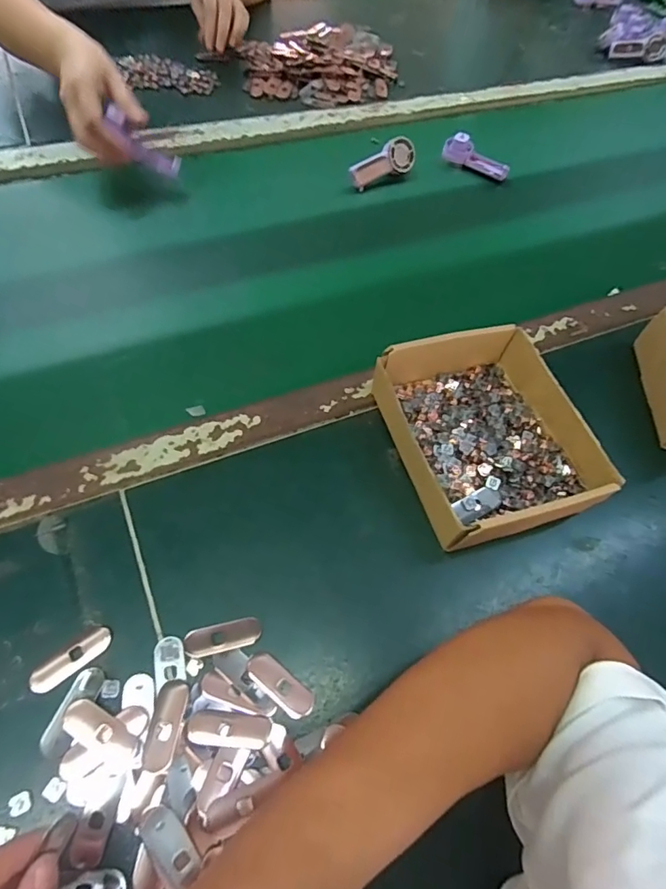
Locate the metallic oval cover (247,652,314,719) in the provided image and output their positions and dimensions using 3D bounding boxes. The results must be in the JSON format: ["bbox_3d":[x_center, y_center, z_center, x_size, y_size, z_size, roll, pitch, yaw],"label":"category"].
[{"bbox_3d":[-0.035,0.157,0.321,0.050,0.004,0.019,37,62,15],"label":"metallic oval cover"}]

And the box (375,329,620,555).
[{"bbox_3d":[0.134,-0.010,0.406,0.154,0.054,0.167,-13,62,-14],"label":"box"}]

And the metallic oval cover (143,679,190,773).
[{"bbox_3d":[-0.102,0.171,0.300,0.019,0.004,0.048,8,59,-2],"label":"metallic oval cover"}]

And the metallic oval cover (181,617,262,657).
[{"bbox_3d":[-0.074,0.130,0.331,0.050,0.004,0.019,-10,61,-12],"label":"metallic oval cover"}]

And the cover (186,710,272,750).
[{"bbox_3d":[-0.064,0.175,0.300,0.049,0.005,0.018,7,59,-2],"label":"cover"}]

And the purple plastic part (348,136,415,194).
[{"bbox_3d":[0.061,-0.357,0.628,0.095,0.019,0.040,-31,110,-15],"label":"purple plastic part"}]

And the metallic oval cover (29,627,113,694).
[{"bbox_3d":[-0.169,0.139,0.317,0.051,0.005,0.017,-33,68,-23],"label":"metallic oval cover"}]

